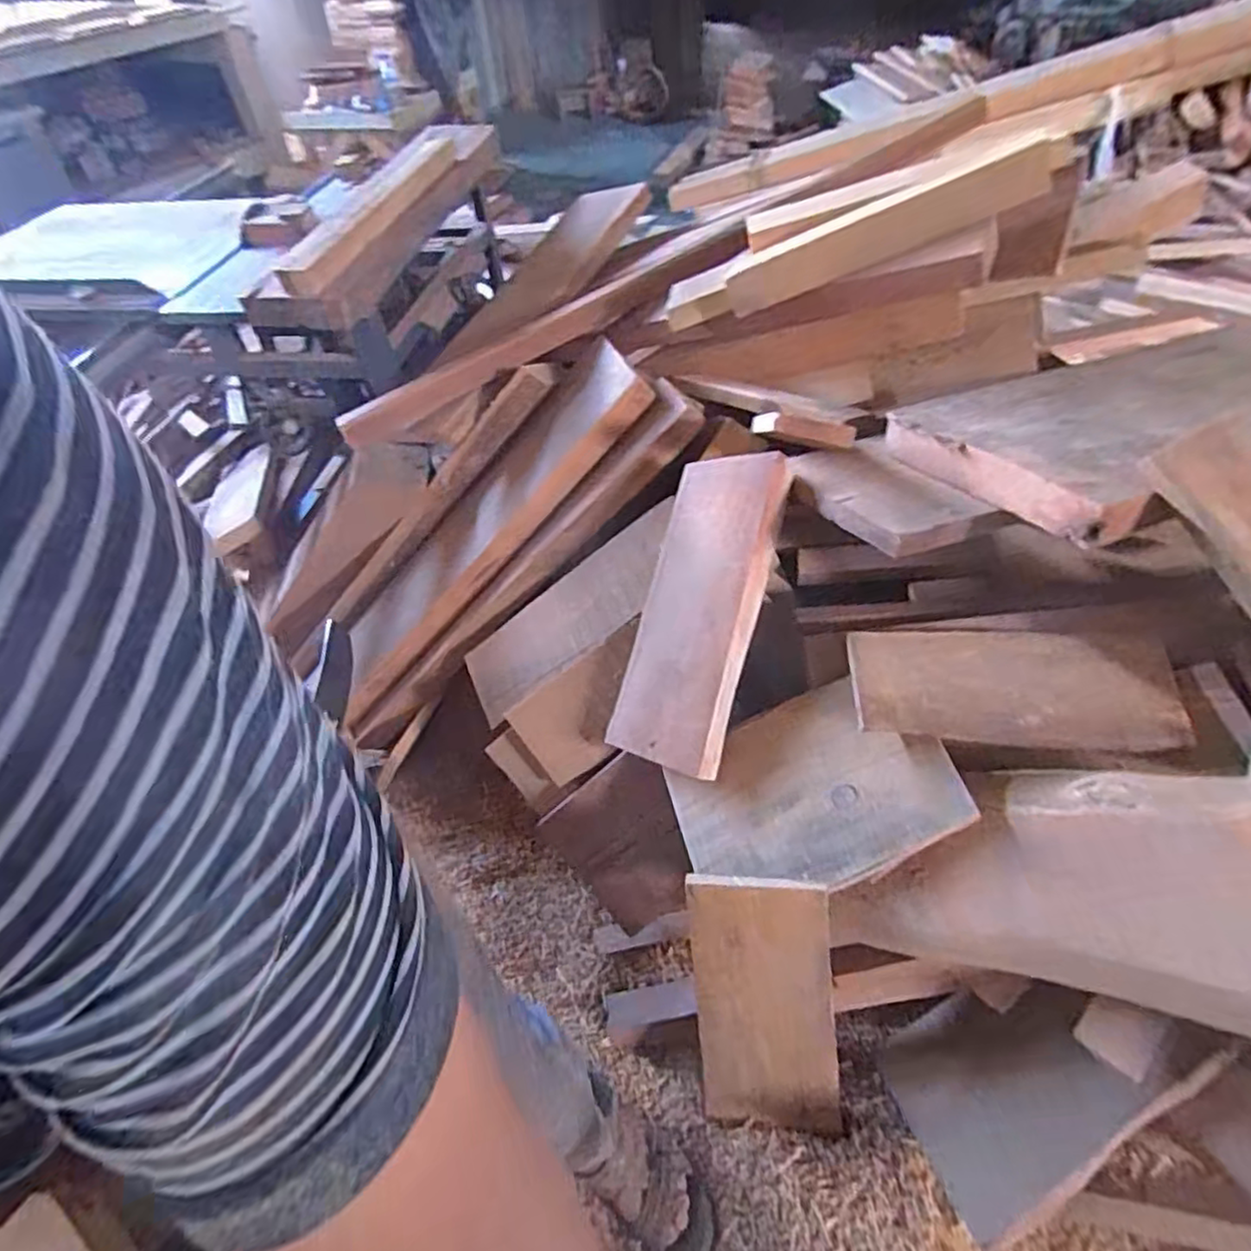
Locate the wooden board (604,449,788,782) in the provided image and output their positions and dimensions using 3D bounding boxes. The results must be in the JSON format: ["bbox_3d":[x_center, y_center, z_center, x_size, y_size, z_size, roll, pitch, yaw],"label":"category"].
[{"bbox_3d":[0.099,-0.022,0.946,0.184,0.033,0.440,12,89,40],"label":"wooden board"}]

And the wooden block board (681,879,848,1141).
[{"bbox_3d":[0.169,0.476,0.839,0.173,0.348,0.022,-3,11,23],"label":"wooden block board"}]

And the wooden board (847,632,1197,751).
[{"bbox_3d":[0.466,0.074,0.813,0.358,0.022,0.146,1,54,10],"label":"wooden board"}]

